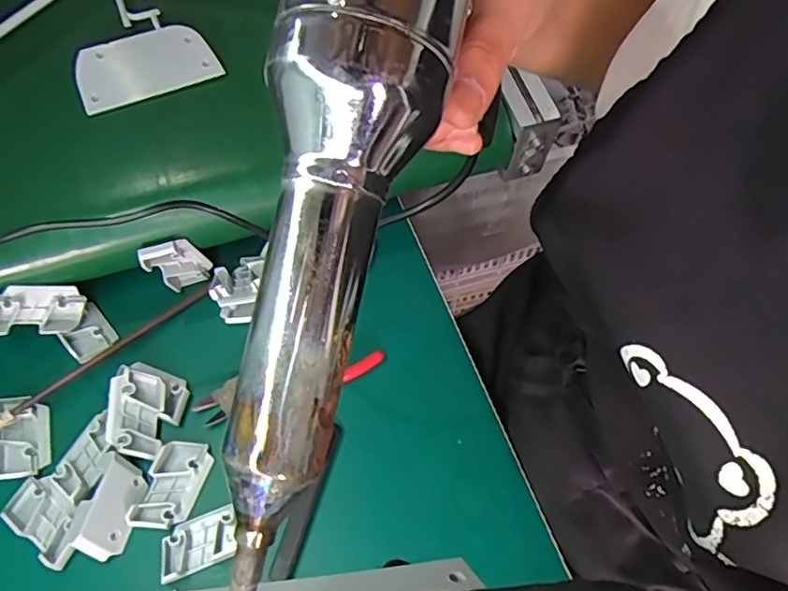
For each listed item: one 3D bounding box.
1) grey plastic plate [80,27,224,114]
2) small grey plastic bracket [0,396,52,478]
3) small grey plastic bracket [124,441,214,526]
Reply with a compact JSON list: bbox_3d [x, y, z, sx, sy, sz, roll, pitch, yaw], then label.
[{"bbox_3d":[-0.211,-0.197,0.494,0.112,0.011,0.053,-21,89,-14],"label":"grey plastic plate"},{"bbox_3d":[-0.286,0.105,0.440,0.038,0.010,0.063,-16,61,-9],"label":"small grey plastic bracket"},{"bbox_3d":[-0.163,0.139,0.426,0.035,0.013,0.064,16,61,9],"label":"small grey plastic bracket"}]

